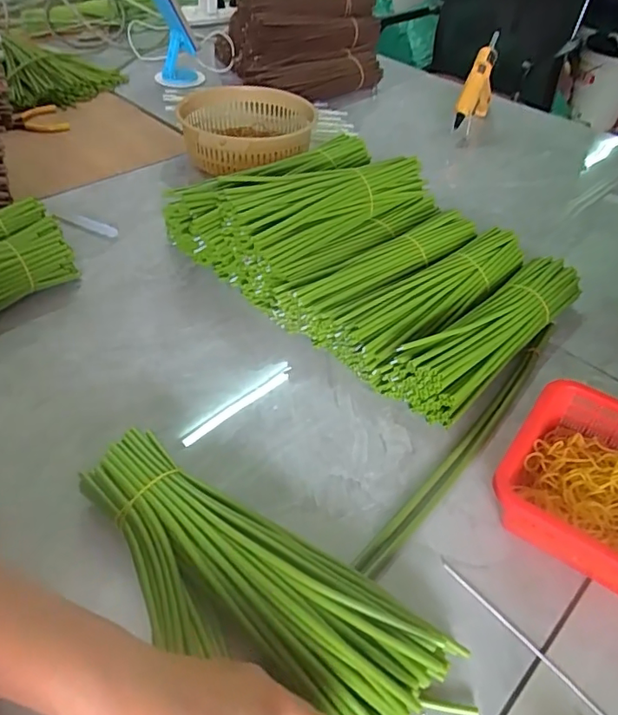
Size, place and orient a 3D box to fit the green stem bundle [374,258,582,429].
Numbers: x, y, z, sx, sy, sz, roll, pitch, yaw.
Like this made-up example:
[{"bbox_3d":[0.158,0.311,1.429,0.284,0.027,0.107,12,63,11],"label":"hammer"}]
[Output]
[{"bbox_3d":[0.191,-0.025,0.555,0.271,0.054,0.071,-29,52,-31],"label":"green stem bundle"}]

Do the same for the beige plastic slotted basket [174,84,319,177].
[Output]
[{"bbox_3d":[-0.097,-0.353,0.861,0.194,0.074,0.225,0,43,-4],"label":"beige plastic slotted basket"}]

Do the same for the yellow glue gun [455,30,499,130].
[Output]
[{"bbox_3d":[0.301,-0.486,0.991,0.029,0.148,0.156,23,46,19],"label":"yellow glue gun"}]

